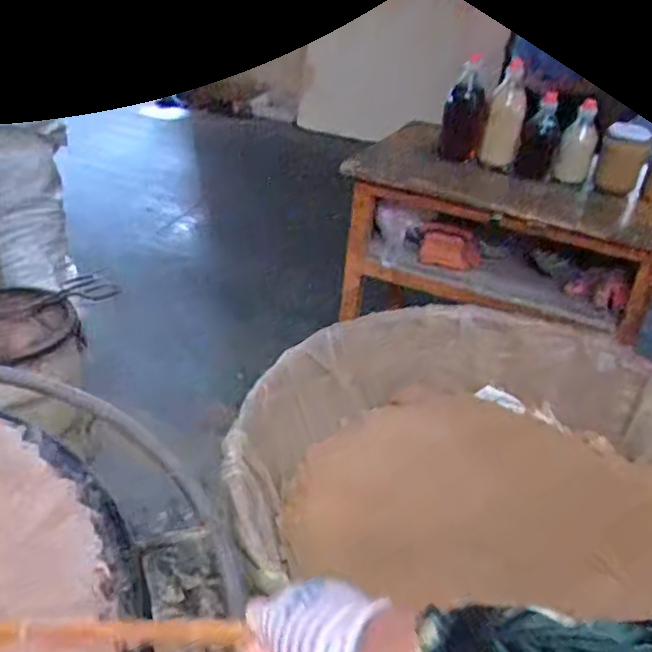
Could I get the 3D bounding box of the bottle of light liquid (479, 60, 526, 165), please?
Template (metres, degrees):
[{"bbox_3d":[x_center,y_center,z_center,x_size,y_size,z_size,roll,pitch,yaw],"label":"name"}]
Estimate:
[{"bbox_3d":[0.332,-0.392,1.210,0.062,0.171,0.058,13,33,12],"label":"bottle of light liquid"}]

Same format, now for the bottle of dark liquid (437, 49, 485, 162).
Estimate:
[{"bbox_3d":[0.258,-0.405,1.223,0.074,0.174,0.067,10,32,8],"label":"bottle of dark liquid"}]

